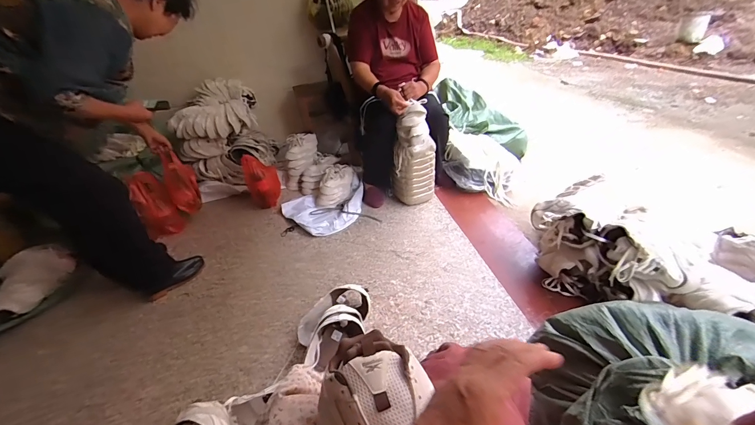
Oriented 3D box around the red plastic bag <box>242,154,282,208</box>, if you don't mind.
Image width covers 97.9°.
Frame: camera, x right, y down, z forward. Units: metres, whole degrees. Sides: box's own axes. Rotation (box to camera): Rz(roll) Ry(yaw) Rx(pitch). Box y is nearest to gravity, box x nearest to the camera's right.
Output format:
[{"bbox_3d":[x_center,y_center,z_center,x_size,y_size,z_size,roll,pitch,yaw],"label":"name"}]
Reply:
[{"bbox_3d":[-0.564,-0.151,1.626,0.153,0.257,0.113,-21,38,-20],"label":"red plastic bag"}]

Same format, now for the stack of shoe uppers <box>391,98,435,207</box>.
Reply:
[{"bbox_3d":[0.172,-0.245,1.493,0.161,0.445,0.136,-23,38,-22],"label":"stack of shoe uppers"}]

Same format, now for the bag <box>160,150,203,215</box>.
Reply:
[{"bbox_3d":[-0.899,-0.132,1.517,0.128,0.269,0.121,-27,40,-26],"label":"bag"}]

